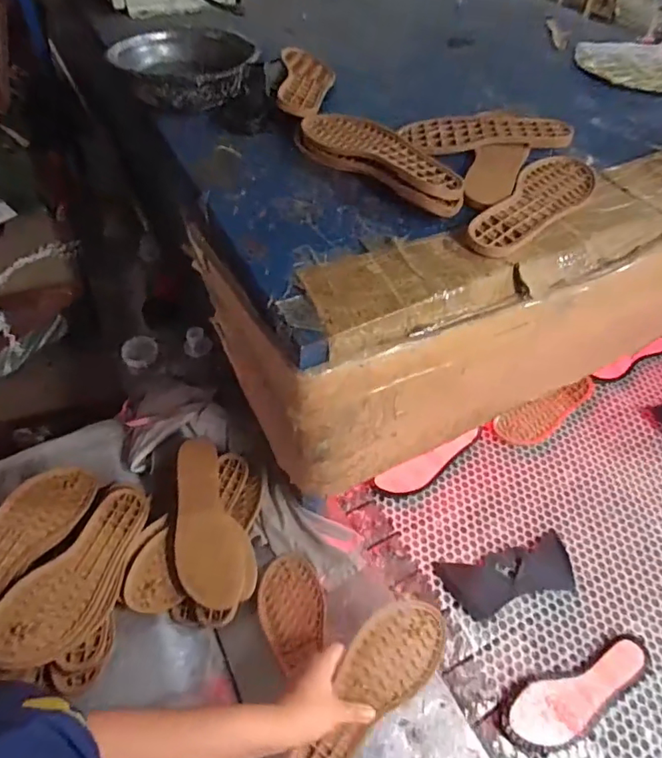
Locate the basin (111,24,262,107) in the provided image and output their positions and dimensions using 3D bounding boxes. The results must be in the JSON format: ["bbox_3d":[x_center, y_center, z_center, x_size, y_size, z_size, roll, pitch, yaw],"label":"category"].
[{"bbox_3d":[-0.221,-0.477,0.794,0.196,0.061,0.196,1,51,-1],"label":"basin"}]

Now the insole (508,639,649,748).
[{"bbox_3d":[0.345,0.426,0.685,0.219,0.012,0.070,-15,53,-14],"label":"insole"}]

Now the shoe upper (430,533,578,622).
[{"bbox_3d":[0.277,0.306,0.785,0.207,0.006,0.087,-10,52,-10],"label":"shoe upper"}]

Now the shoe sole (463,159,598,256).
[{"bbox_3d":[0.259,-0.224,0.637,0.084,0.011,0.266,32,57,22],"label":"shoe sole"}]

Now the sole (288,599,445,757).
[{"bbox_3d":[0.038,0.350,0.559,0.086,0.024,0.239,32,63,22],"label":"sole"}]

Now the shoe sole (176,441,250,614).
[{"bbox_3d":[-0.169,0.198,0.722,0.096,0.016,0.231,-5,65,-1],"label":"shoe sole"}]

